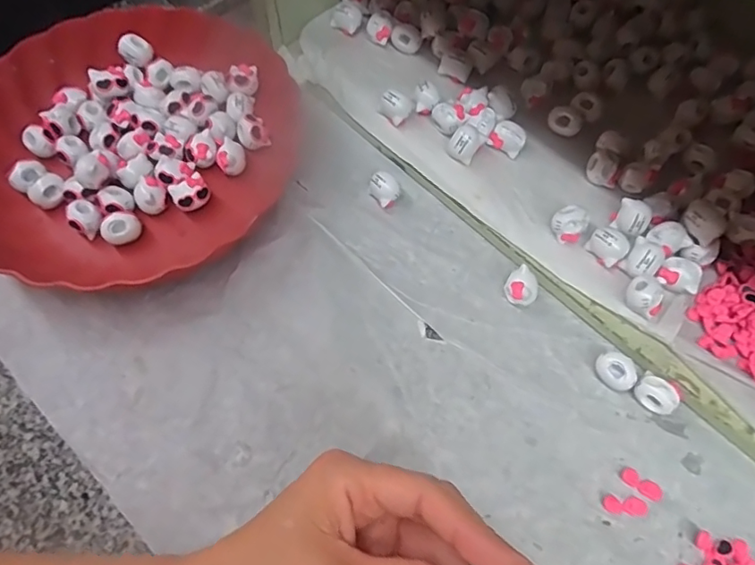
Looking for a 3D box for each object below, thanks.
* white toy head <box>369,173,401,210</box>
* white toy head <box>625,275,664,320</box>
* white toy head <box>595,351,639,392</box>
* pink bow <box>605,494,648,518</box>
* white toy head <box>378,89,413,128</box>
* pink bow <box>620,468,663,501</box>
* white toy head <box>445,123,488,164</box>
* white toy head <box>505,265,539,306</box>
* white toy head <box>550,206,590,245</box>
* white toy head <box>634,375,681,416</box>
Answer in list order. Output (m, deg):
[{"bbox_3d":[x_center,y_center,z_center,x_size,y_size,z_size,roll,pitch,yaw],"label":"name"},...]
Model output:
[{"bbox_3d":[0.005,-0.070,0.406,0.018,0.020,0.023,-32,69,-15],"label":"white toy head"},{"bbox_3d":[0.171,0.010,0.347,0.022,0.023,0.025,-30,68,-15],"label":"white toy head"},{"bbox_3d":[0.152,0.057,0.345,0.019,0.018,0.025,-21,66,-11],"label":"white toy head"},{"bbox_3d":[0.147,0.131,0.318,0.025,0.004,0.011,6,64,2],"label":"pink bow"},{"bbox_3d":[0.013,-0.136,0.414,0.018,0.017,0.025,-38,70,-18],"label":"white toy head"},{"bbox_3d":[0.158,0.120,0.322,0.025,0.004,0.011,30,67,13],"label":"pink bow"},{"bbox_3d":[0.065,-0.103,0.400,0.021,0.021,0.025,40,70,17],"label":"white toy head"},{"bbox_3d":[0.099,0.004,0.371,0.022,0.019,0.021,0,64,-1],"label":"white toy head"},{"bbox_3d":[0.132,-0.040,0.373,0.022,0.018,0.022,0,64,-1],"label":"white toy head"},{"bbox_3d":[0.174,0.070,0.338,0.024,0.013,0.020,36,69,15],"label":"white toy head"}]

